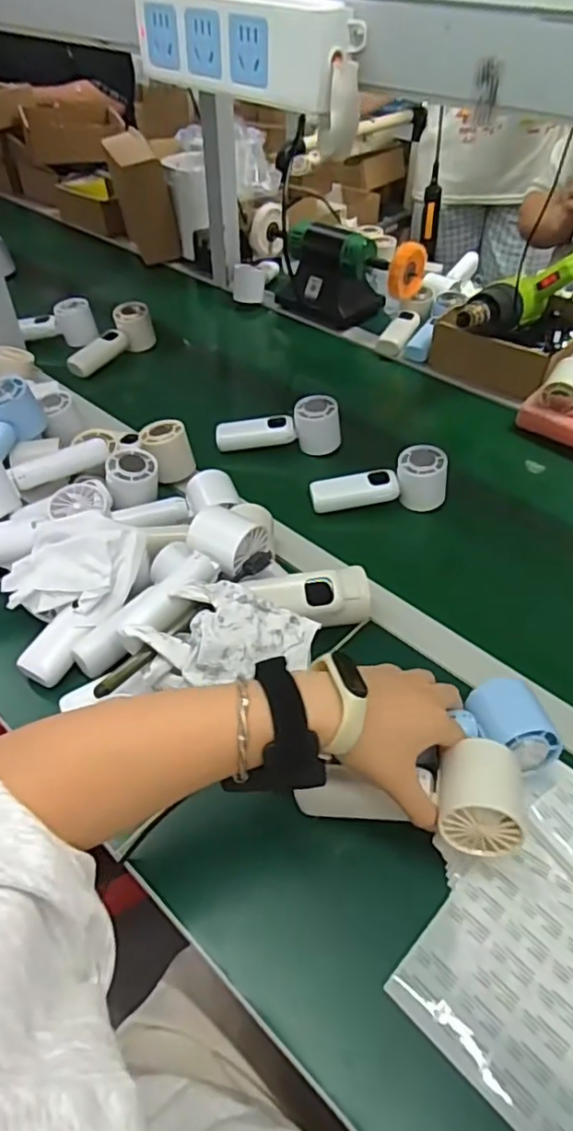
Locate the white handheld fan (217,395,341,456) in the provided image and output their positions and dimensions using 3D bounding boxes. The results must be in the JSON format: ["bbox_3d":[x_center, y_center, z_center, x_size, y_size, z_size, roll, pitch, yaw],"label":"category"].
[{"bbox_3d":[-0.010,-0.175,0.777,0.153,0.057,0.060,-11,47,-12],"label":"white handheld fan"}]

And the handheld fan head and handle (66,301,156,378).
[{"bbox_3d":[-0.268,-0.334,0.938,0.055,0.055,0.156,30,65,25],"label":"handheld fan head and handle"}]

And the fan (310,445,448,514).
[{"bbox_3d":[0.106,-0.099,0.709,0.151,0.058,0.053,0,46,-1],"label":"fan"}]

